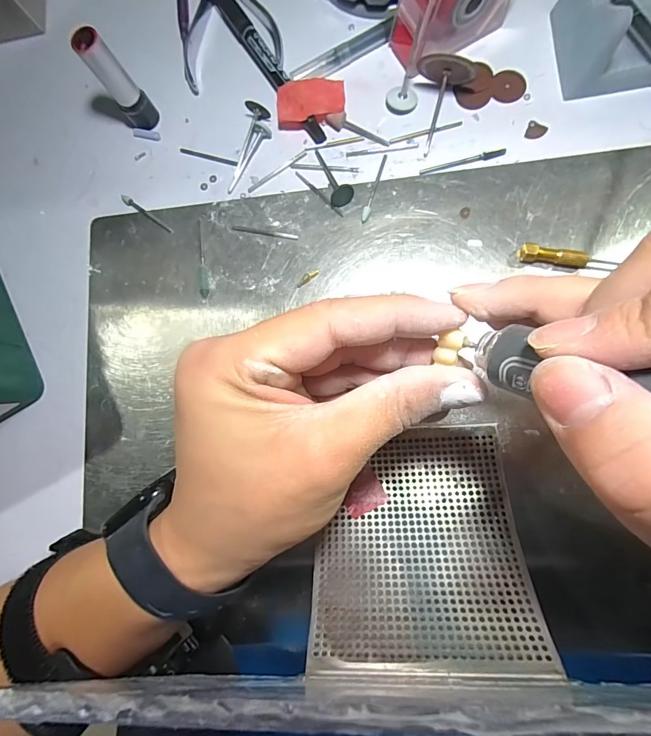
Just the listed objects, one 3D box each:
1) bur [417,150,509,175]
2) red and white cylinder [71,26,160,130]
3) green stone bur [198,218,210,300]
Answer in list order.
[{"bbox_3d":[0.082,-0.124,0.232,0.050,0.004,0.004,-10,83,7],"label":"bur"},{"bbox_3d":[-0.126,-0.173,0.238,0.018,0.060,0.014,-41,80,2],"label":"red and white cylinder"},{"bbox_3d":[-0.078,-0.071,0.247,0.007,0.004,0.052,-3,84,8],"label":"green stone bur"}]

